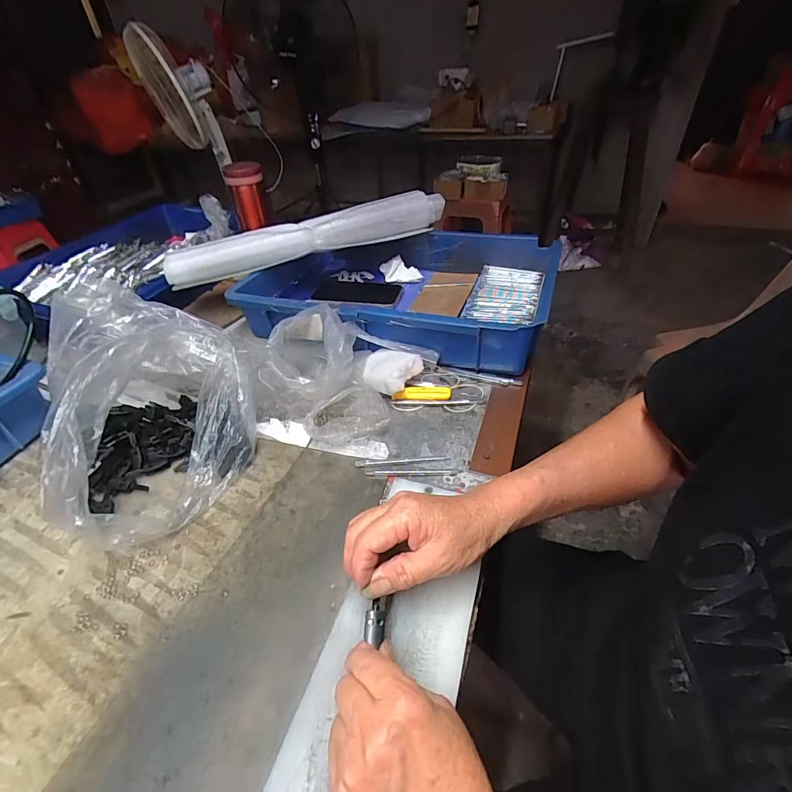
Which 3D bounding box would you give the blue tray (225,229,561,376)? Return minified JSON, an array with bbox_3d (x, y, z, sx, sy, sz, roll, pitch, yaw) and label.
[{"bbox_3d":[0.004,-0.157,0.625,0.429,0.087,0.278,9,42,15],"label":"blue tray"}]

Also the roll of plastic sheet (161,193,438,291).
[{"bbox_3d":[-0.126,-0.248,0.635,0.433,0.055,0.047,-17,42,-15],"label":"roll of plastic sheet"}]

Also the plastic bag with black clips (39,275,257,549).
[{"bbox_3d":[-0.246,0.001,0.425,0.178,0.143,0.241,-24,43,-22],"label":"plastic bag with black clips"}]

